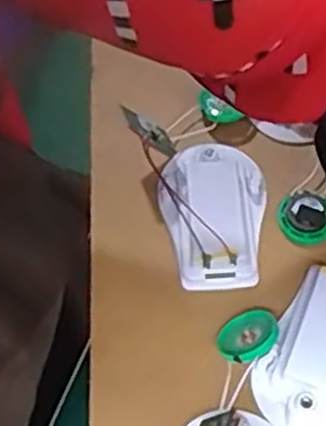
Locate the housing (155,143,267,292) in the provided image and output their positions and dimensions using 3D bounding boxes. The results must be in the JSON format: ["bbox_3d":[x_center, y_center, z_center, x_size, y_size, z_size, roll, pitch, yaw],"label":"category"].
[{"bbox_3d":[0.023,-0.001,0.358,0.052,0.015,0.074,-4,59,9],"label":"housing"}]

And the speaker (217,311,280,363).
[{"bbox_3d":[0.038,0.054,0.325,0.028,0.007,0.025,-38,37,-17],"label":"speaker"}]

